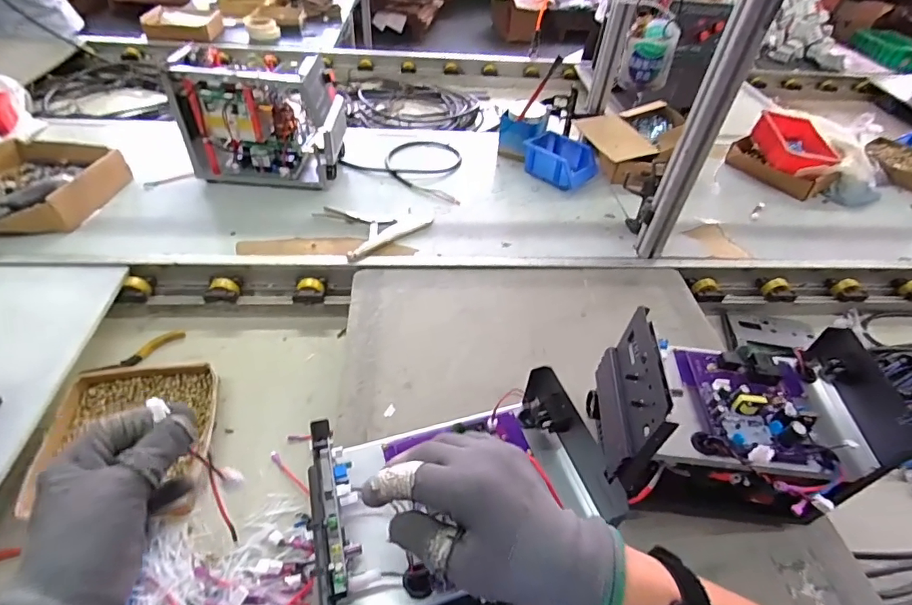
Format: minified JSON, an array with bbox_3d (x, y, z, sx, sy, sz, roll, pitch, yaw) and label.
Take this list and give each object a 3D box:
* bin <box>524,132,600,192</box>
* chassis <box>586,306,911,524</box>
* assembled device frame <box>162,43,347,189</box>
[{"bbox_3d":[0.245,-0.330,1.089,0.150,0.068,0.116,37,54,26],"label":"bin"},{"bbox_3d":[0.300,0.132,0.515,0.251,0.155,0.190,9,47,3],"label":"chassis"},{"bbox_3d":[-0.386,-0.369,0.951,0.297,0.224,0.134,6,47,0],"label":"assembled device frame"}]

